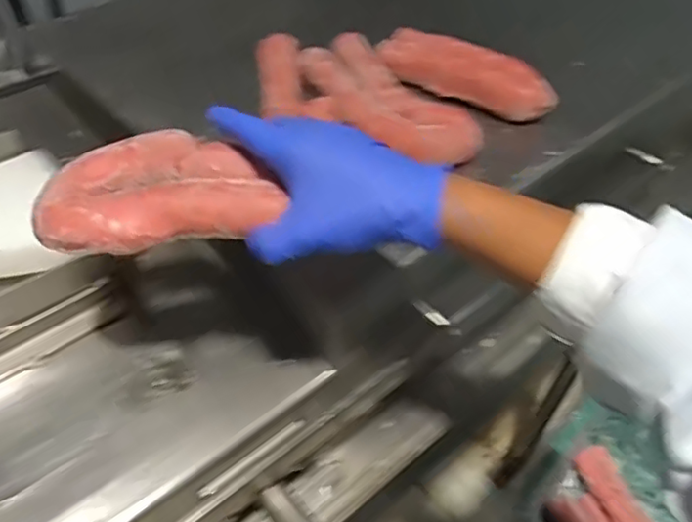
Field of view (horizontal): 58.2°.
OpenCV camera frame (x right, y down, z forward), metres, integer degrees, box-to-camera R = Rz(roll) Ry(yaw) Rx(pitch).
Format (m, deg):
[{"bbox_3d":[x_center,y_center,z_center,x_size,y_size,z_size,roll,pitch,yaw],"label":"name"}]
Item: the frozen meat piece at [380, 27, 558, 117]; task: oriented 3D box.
[{"bbox_3d":[0.132,-0.205,0.669,0.196,0.031,0.075,24,49,20],"label":"frozen meat piece"}]

